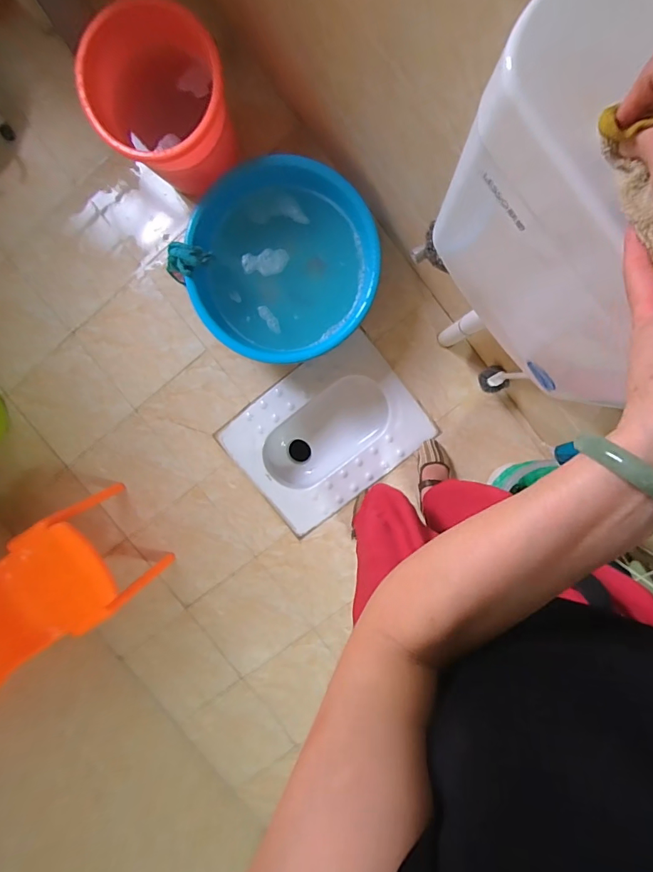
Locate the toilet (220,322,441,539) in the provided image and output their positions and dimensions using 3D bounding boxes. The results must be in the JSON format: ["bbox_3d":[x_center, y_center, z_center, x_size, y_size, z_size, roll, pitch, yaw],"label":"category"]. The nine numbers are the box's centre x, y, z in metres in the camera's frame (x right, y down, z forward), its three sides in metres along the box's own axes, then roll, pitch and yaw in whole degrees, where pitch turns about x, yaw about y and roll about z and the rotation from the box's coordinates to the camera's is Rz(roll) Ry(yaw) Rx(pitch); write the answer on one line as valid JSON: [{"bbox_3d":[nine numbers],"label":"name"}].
[{"bbox_3d":[0.002,-0.017,1.380,0.550,0.169,0.419,-38,94,8],"label":"toilet"}]

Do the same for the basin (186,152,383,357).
[{"bbox_3d":[-0.108,-0.437,1.127,0.460,0.165,0.465,0,98,3],"label":"basin"}]

